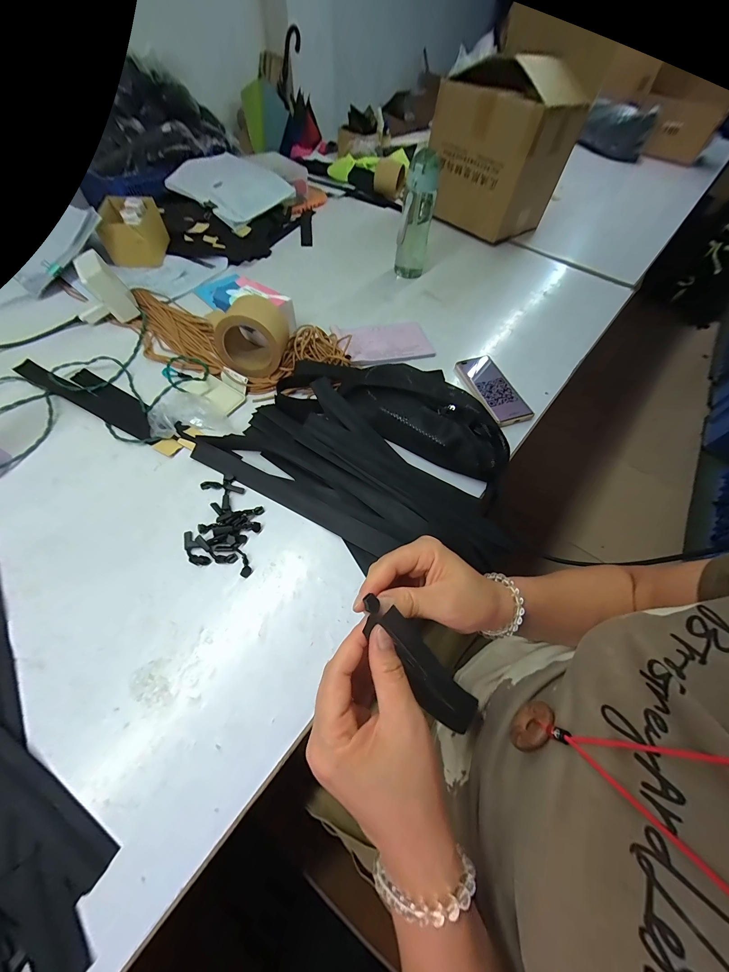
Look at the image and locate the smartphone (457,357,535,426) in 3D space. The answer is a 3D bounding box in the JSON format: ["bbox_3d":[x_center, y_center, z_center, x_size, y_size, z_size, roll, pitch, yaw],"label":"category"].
[{"bbox_3d":[0.240,-0.182,0.575,0.077,0.015,0.163,-16,61,-13],"label":"smartphone"}]

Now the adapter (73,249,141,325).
[{"bbox_3d":[-0.495,-0.360,0.571,0.099,0.091,0.086,-25,63,-18],"label":"adapter"}]

